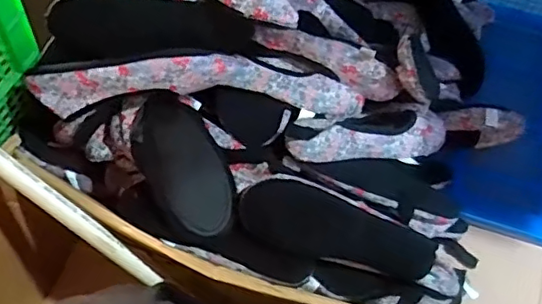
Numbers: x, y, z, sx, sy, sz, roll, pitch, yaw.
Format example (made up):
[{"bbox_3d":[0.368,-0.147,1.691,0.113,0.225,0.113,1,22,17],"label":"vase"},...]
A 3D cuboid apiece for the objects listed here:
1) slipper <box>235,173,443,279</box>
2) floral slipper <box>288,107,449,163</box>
[{"bbox_3d":[0.089,0.102,0.761,0.261,0.035,0.087,19,96,-8],"label":"slipper"},{"bbox_3d":[0.144,-0.028,0.847,0.252,0.061,0.074,-9,60,-10],"label":"floral slipper"}]

